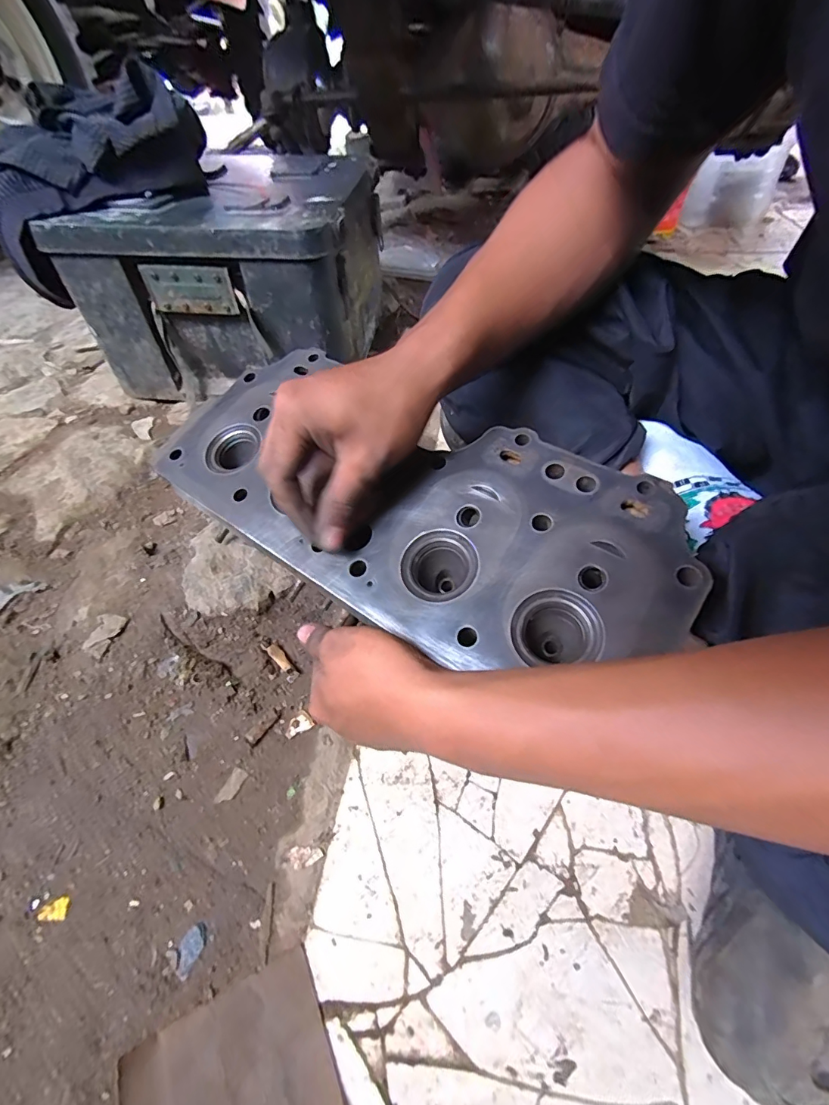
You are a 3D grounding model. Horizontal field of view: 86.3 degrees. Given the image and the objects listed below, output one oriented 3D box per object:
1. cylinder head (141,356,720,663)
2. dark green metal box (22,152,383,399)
[{"bbox_3d":[-0.010,-0.031,0.361,0.416,0.090,0.175,26,73,22],"label":"cylinder head"},{"bbox_3d":[-0.244,-0.426,0.693,0.345,0.233,0.362,4,48,6],"label":"dark green metal box"}]

